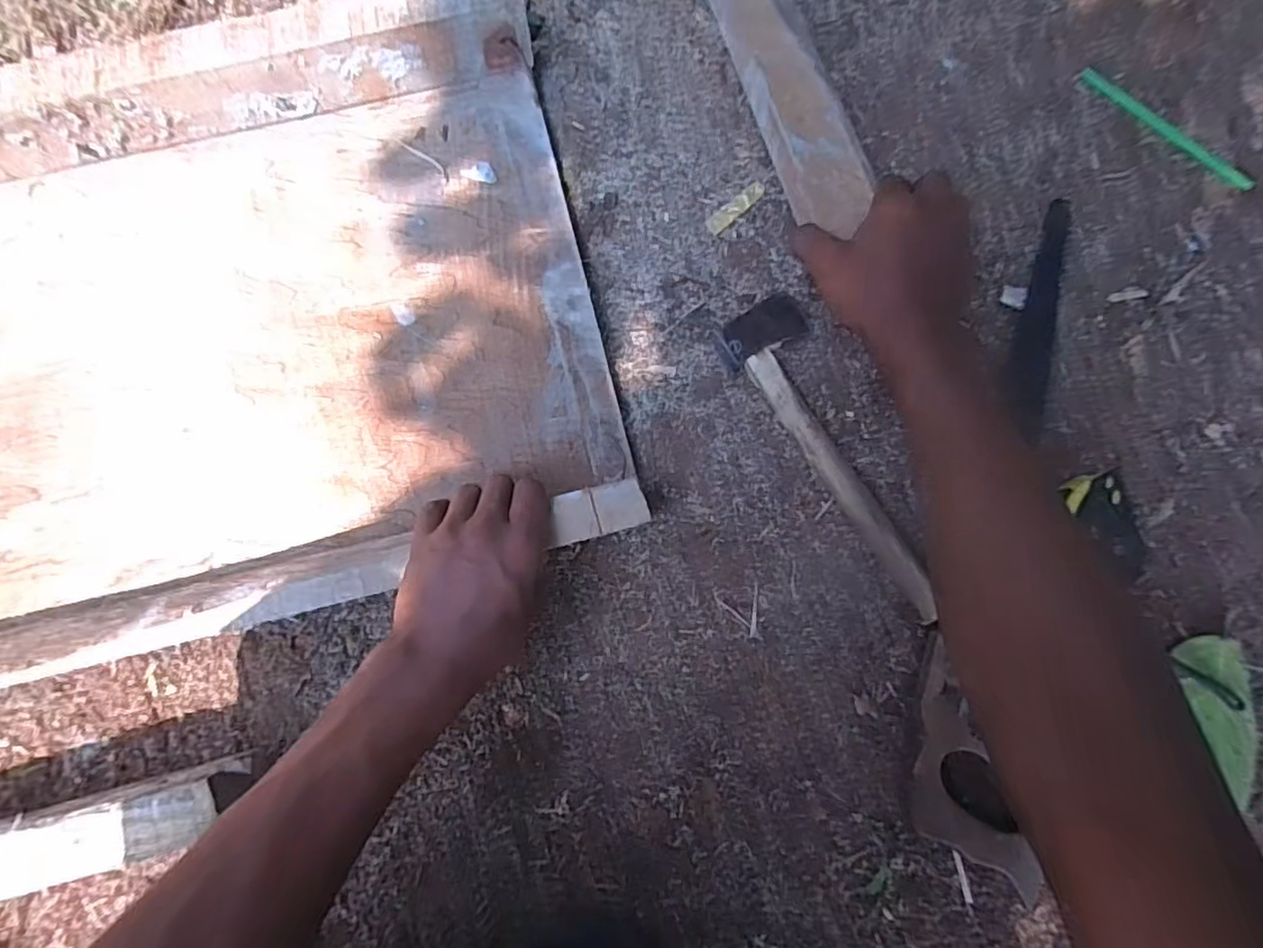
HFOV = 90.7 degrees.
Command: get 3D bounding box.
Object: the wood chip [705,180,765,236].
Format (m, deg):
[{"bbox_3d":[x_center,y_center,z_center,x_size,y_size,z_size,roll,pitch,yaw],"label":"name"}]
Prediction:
[{"bbox_3d":[0.086,-0.219,0.511,0.058,0.004,0.015,-40,85,-7],"label":"wood chip"}]

